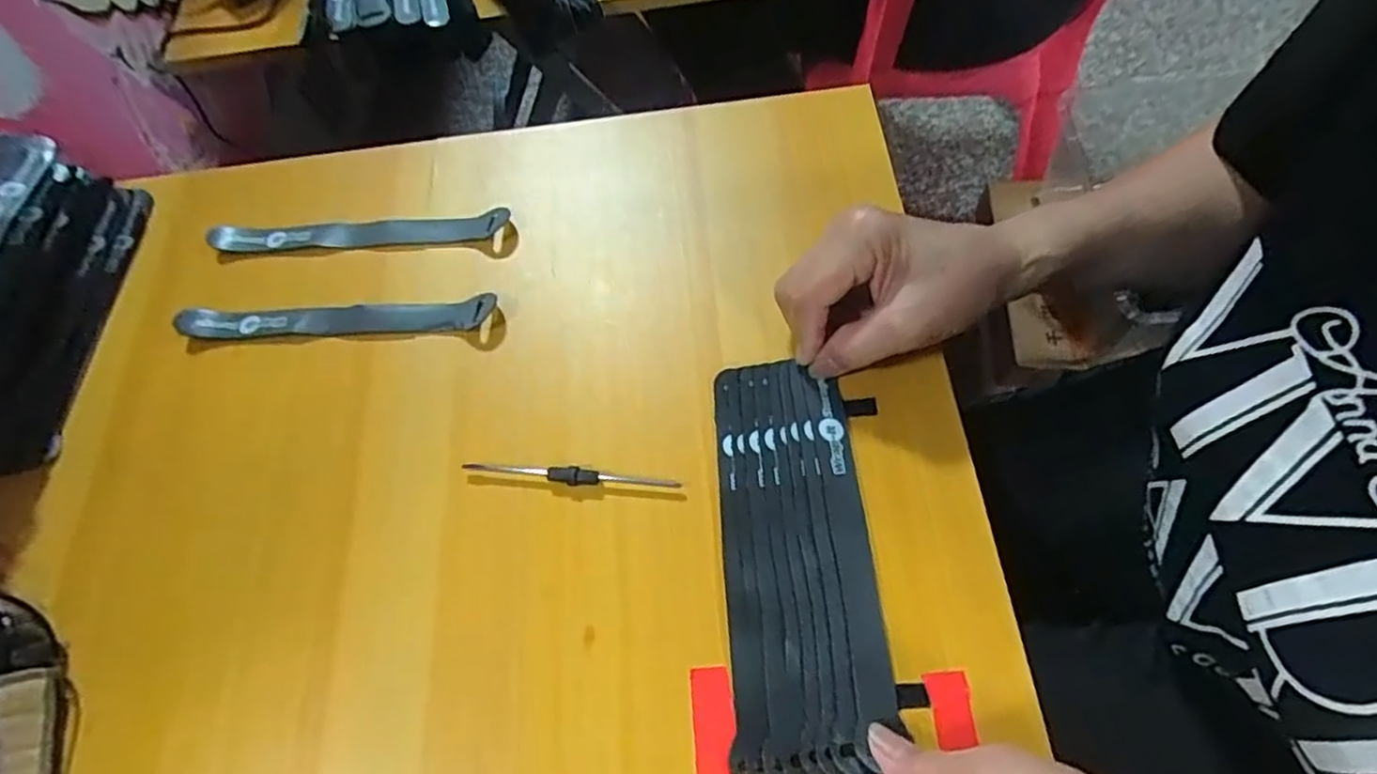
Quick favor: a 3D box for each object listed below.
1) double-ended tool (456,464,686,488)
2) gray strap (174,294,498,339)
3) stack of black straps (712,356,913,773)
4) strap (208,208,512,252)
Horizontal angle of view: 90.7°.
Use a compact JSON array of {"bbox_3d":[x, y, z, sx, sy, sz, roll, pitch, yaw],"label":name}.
[{"bbox_3d":[-0.061,0.045,0.350,0.112,0.007,0.008,2,65,6],"label":"double-ended tool"},{"bbox_3d":[-0.208,-0.041,0.400,0.190,0.012,0.021,-2,65,4],"label":"gray strap"},{"bbox_3d":[0.051,0.079,0.326,0.069,0.011,0.195,-3,65,1],"label":"stack of black straps"},{"bbox_3d":[-0.208,-0.098,0.427,0.191,0.009,0.021,-3,65,4],"label":"strap"}]

